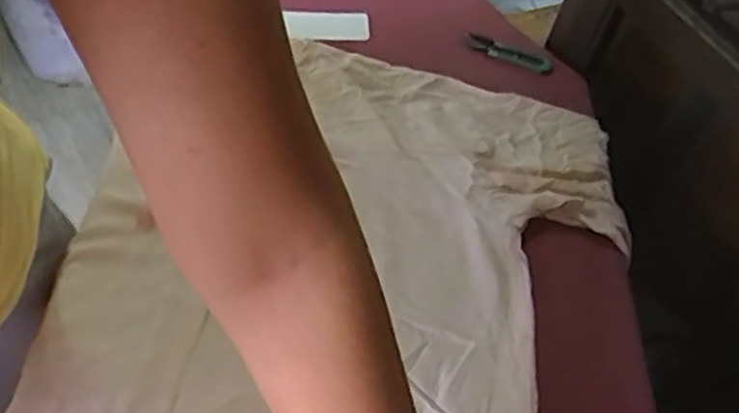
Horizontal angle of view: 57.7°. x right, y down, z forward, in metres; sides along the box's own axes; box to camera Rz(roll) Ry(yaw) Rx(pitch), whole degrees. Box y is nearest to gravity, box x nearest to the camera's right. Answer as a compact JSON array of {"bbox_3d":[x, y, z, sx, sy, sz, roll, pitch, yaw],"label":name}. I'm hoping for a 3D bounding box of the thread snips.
[{"bbox_3d":[0.151,-0.164,0.724,0.099,0.015,0.019,31,58,18],"label":"thread snips"}]

